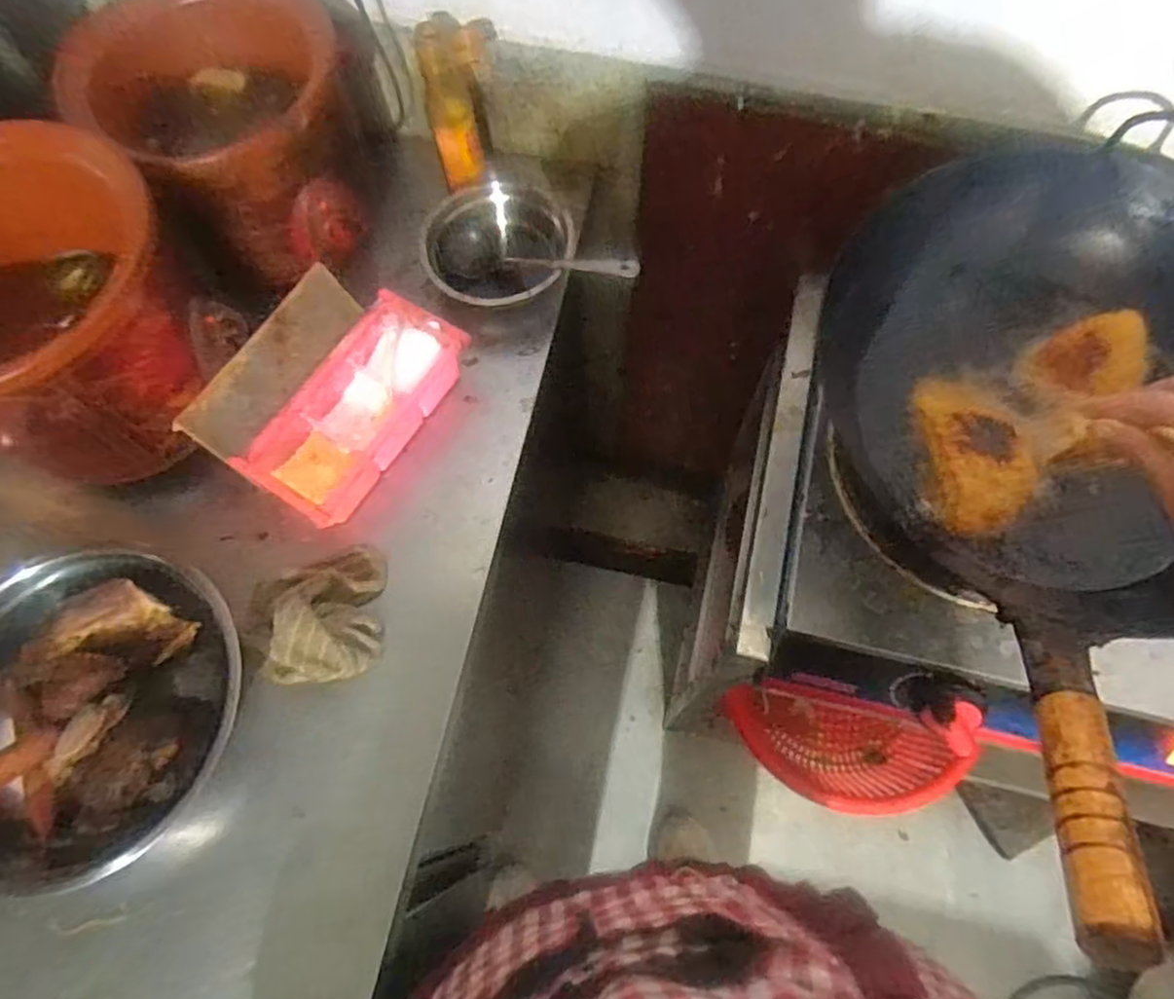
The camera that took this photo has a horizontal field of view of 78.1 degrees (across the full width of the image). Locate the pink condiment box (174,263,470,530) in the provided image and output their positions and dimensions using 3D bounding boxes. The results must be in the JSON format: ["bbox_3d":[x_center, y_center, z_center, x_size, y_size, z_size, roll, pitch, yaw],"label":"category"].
[{"bbox_3d":[-0.229,-0.096,0.650,0.149,0.067,0.211,29,72,11],"label":"pink condiment box"}]

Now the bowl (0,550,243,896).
[{"bbox_3d":[-0.394,0.159,0.555,0.267,0.080,0.219,-29,72,-10],"label":"bowl"}]

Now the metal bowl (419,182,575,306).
[{"bbox_3d":[-0.085,-0.246,0.733,0.149,0.064,0.136,-15,70,-5],"label":"metal bowl"}]

